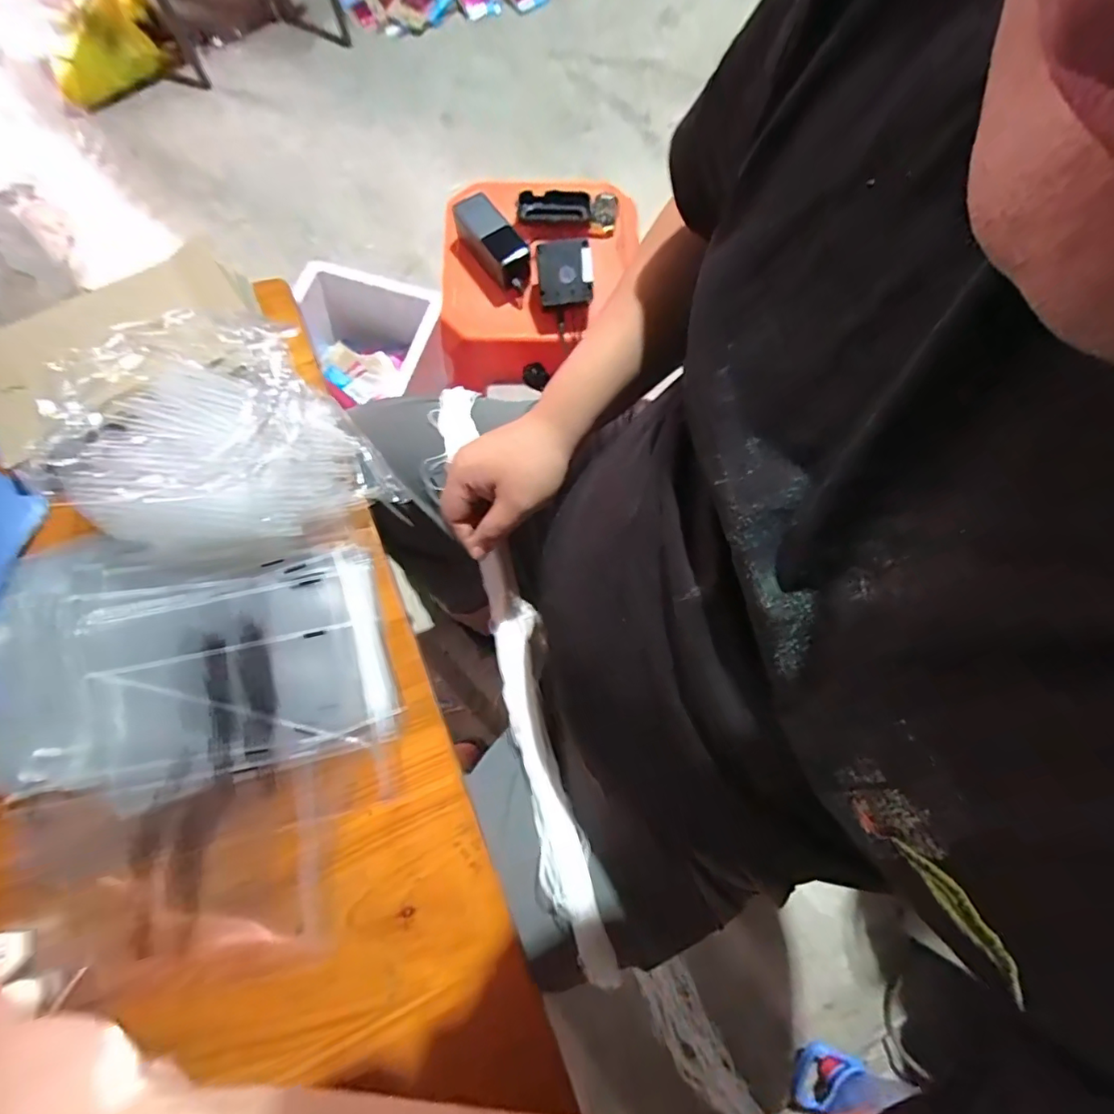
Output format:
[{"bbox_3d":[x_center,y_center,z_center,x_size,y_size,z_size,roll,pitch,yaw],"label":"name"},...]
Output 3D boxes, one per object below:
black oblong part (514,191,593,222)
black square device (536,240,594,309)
[{"bbox_3d":[-0.005,-0.509,0.784,0.105,0.016,0.044,4,73,0],"label":"black oblong part"},{"bbox_3d":[0.011,-0.374,0.713,0.071,0.073,0.019,-11,29,-7],"label":"black square device"}]

